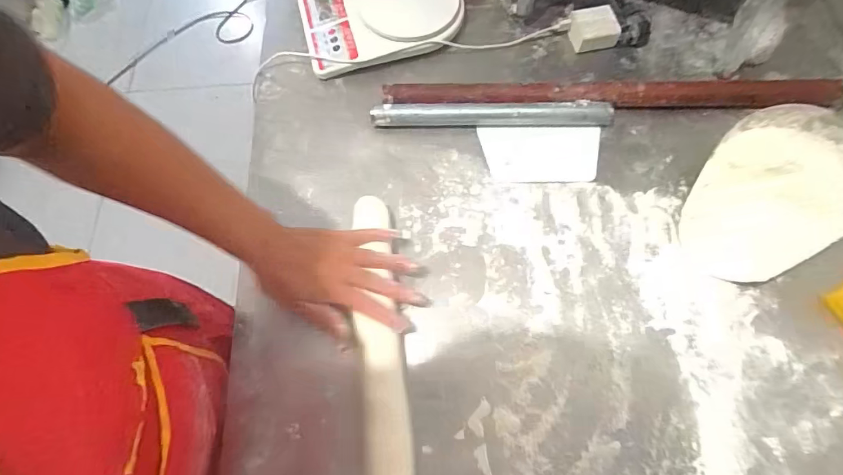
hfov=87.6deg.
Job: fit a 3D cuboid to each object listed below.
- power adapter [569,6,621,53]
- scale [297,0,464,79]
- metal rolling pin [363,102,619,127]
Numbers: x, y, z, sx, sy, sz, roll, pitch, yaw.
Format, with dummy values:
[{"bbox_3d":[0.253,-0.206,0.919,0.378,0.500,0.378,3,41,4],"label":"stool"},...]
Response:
[{"bbox_3d":[0.230,-0.281,0.592,0.062,0.035,0.046,-5,69,0],"label":"power adapter"},{"bbox_3d":[-0.054,-0.305,0.610,0.215,0.036,0.149,-15,69,-4],"label":"scale"},{"bbox_3d":[0.086,-0.150,0.550,0.290,0.025,0.025,0,69,2],"label":"metal rolling pin"}]

